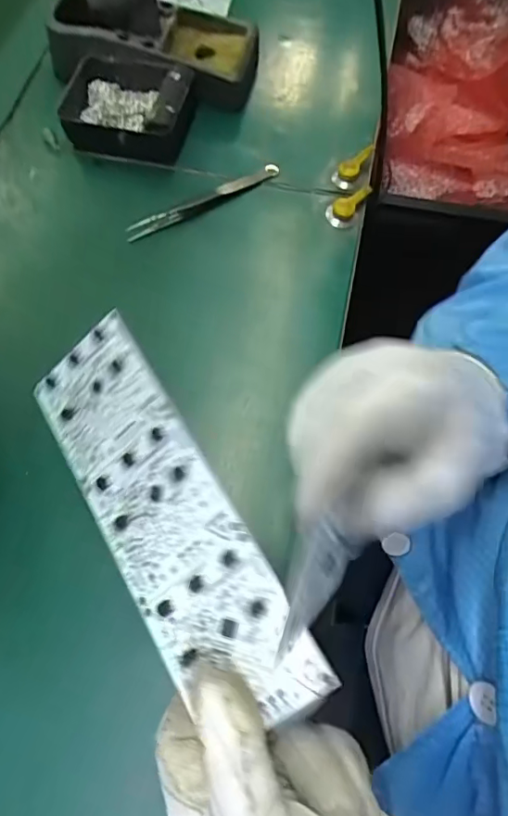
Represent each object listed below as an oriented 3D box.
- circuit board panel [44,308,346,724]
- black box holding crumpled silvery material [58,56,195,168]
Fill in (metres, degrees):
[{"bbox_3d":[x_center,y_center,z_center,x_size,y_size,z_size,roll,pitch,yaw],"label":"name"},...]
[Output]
[{"bbox_3d":[-0.047,0.048,0.251,0.069,0.004,0.207,-40,66,14],"label":"circuit board panel"},{"bbox_3d":[-0.099,-0.243,0.418,0.104,0.041,0.085,11,66,5],"label":"black box holding crumpled silvery material"}]

